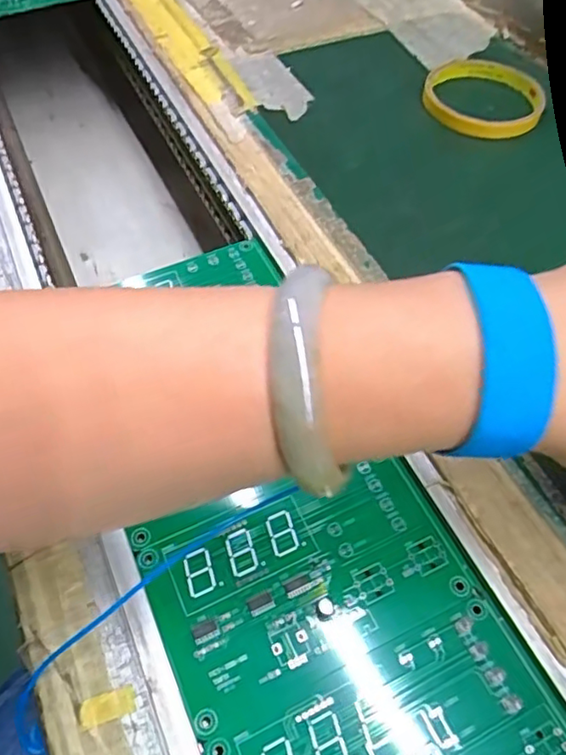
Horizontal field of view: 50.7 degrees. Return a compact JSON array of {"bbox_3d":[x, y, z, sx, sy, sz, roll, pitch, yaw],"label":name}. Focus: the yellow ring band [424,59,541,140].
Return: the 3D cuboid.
[{"bbox_3d":[0.142,-0.200,0.421,0.079,0.010,0.088,26,59,16],"label":"yellow ring band"}]

